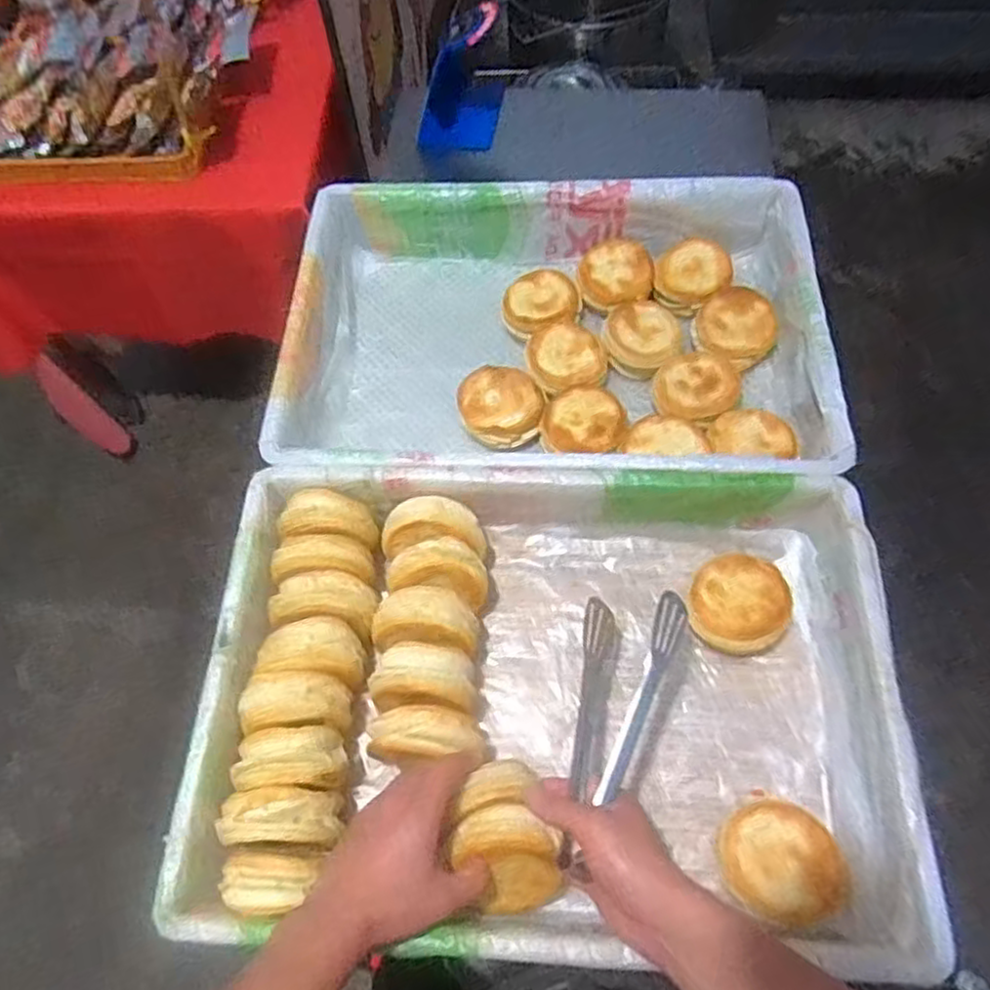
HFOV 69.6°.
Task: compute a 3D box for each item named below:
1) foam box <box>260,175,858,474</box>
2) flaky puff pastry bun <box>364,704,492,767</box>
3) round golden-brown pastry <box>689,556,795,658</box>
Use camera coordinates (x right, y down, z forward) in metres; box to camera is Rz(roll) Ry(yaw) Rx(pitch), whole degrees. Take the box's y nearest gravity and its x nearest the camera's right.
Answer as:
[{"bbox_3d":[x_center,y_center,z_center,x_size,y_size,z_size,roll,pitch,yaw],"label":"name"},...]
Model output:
[{"bbox_3d":[0.066,-0.184,0.858,0.593,0.150,0.422,2,63,3],"label":"foam box"},{"bbox_3d":[-0.060,0.223,0.652,0.102,0.085,0.054,-3,63,1],"label":"flaky puff pastry bun"},{"bbox_3d":[0.246,0.105,0.713,0.099,0.040,0.103,34,69,18],"label":"round golden-brown pastry"}]

